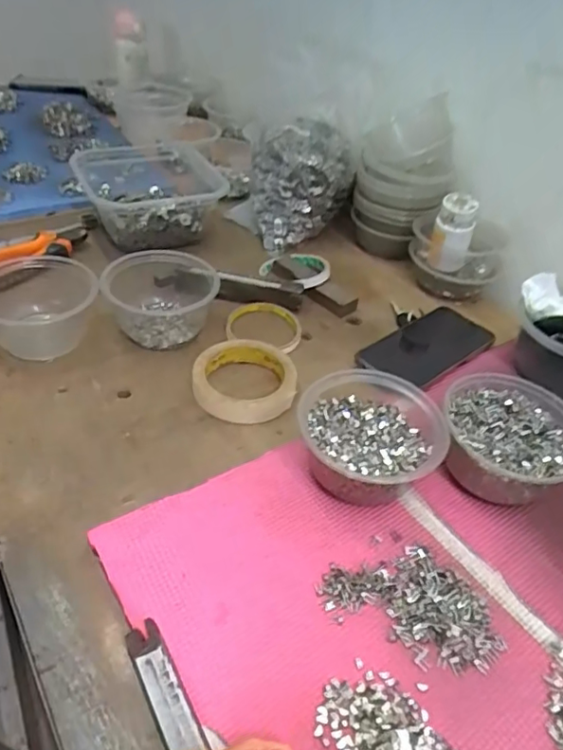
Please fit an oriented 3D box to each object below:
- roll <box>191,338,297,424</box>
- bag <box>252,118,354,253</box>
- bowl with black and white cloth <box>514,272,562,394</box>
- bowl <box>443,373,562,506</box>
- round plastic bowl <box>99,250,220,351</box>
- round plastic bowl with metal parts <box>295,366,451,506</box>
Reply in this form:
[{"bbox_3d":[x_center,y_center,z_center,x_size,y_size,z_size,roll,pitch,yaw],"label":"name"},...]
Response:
[{"bbox_3d":[-0.035,-0.002,0.550,0.095,0.020,0.107,3,42,-4],"label":"roll"},{"bbox_3d":[0.029,-0.258,0.760,0.125,0.122,0.102,-6,43,-13],"label":"bag"},{"bbox_3d":[0.289,-0.040,0.579,0.101,0.075,0.085,22,44,17],"label":"bowl with black and white cloth"},{"bbox_3d":[0.189,0.057,0.477,0.109,0.056,0.113,4,42,-3],"label":"bowl"},{"bbox_3d":[-0.126,-0.087,0.600,0.109,0.059,0.109,4,42,-3],"label":"round plastic bowl"},{"bbox_3d":[0.071,0.054,0.461,0.109,0.060,0.111,4,42,-3],"label":"round plastic bowl with metal parts"}]

